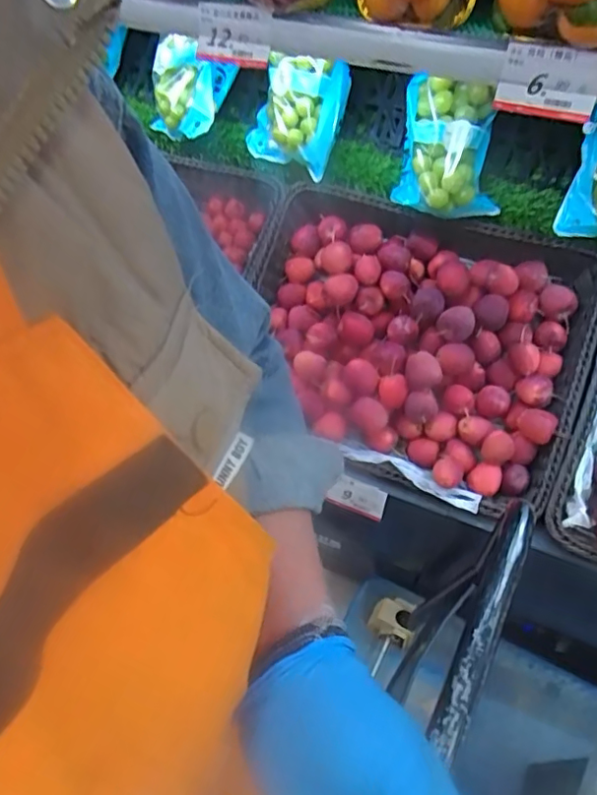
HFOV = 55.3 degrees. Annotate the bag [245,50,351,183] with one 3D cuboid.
[{"bbox_3d":[-0.013,-0.430,0.877,0.152,0.121,0.116,16,57,14],"label":"bag"}]

